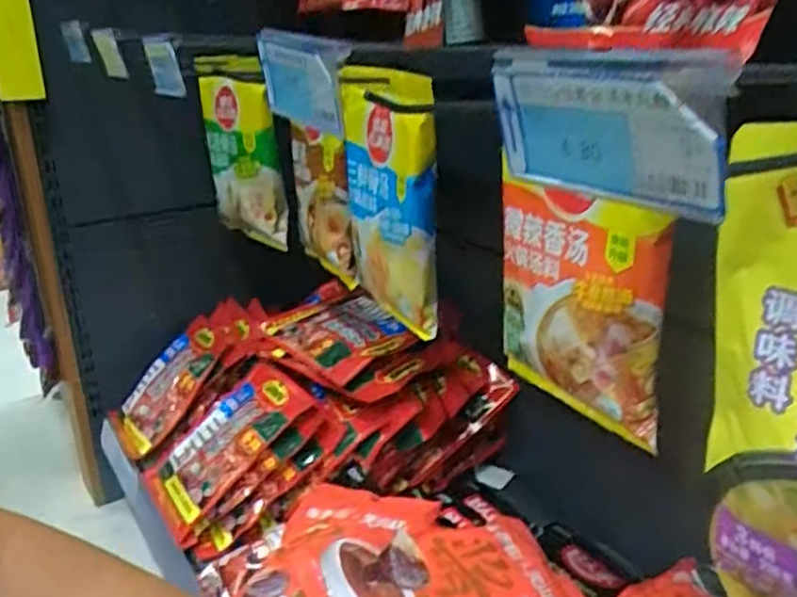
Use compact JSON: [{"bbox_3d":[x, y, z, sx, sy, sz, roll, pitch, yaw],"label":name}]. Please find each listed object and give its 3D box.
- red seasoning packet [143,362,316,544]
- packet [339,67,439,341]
[{"bbox_3d":[-0.215,0.173,0.872,0.213,0.019,0.158,-45,34,-12],"label":"red seasoning packet"},{"bbox_3d":[-0.014,-0.100,0.686,0.035,0.233,0.149,-15,28,-28],"label":"packet"}]

